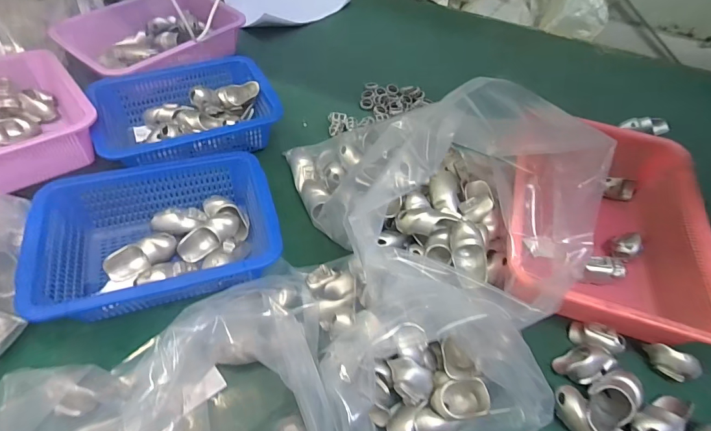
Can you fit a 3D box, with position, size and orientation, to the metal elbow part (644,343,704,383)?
[{"bbox_3d":[0.386,0.181,0.476,0.057,0.029,0.032,30,55,18],"label":"metal elbow part"}]

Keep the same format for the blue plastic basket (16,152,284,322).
[{"bbox_3d":[-0.247,0.019,0.499,0.261,0.074,0.198,-12,54,-14],"label":"blue plastic basket"}]

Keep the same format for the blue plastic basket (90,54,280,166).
[{"bbox_3d":[-0.269,-0.163,0.635,0.259,0.069,0.189,-21,56,-21],"label":"blue plastic basket"}]

